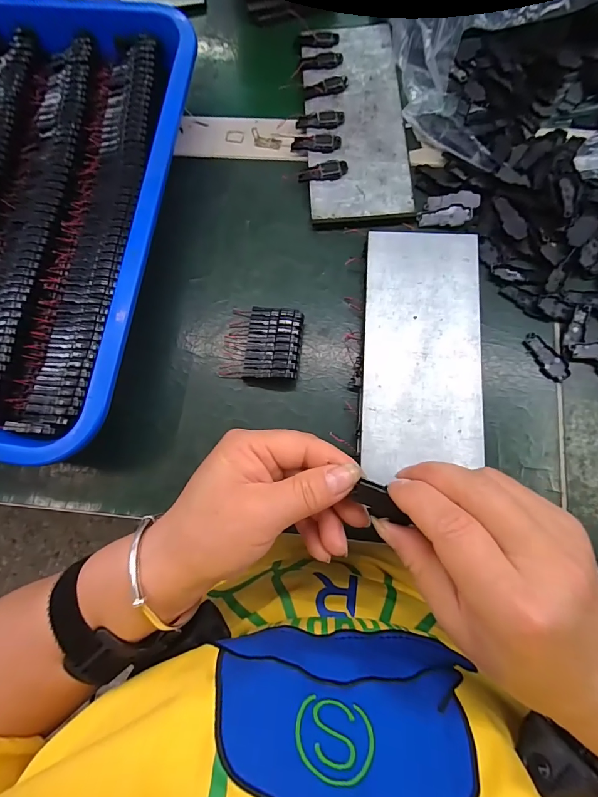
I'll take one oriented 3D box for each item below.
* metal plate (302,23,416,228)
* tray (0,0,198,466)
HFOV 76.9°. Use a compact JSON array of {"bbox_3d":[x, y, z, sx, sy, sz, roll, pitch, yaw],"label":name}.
[{"bbox_3d":[0.047,-0.234,0.318,0.080,0.017,0.197,-2,75,0],"label":"metal plate"},{"bbox_3d":[-0.231,-0.148,0.286,0.275,0.048,0.371,7,76,3],"label":"tray"}]

